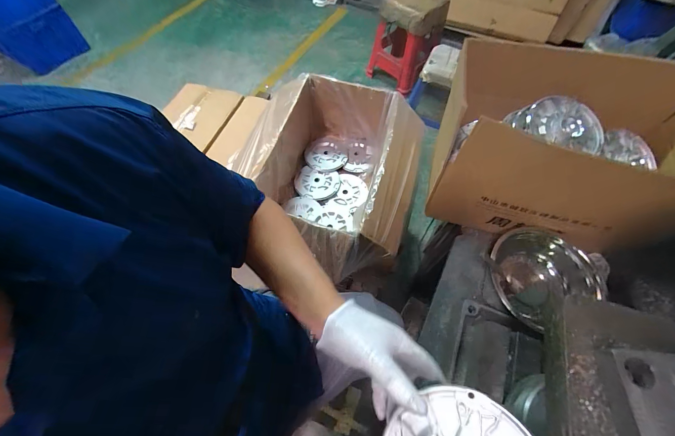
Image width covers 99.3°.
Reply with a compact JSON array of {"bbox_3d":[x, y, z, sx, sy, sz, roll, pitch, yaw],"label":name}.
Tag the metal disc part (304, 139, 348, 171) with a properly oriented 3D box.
[{"bbox_3d":[-0.037,-0.217,0.935,0.138,0.016,0.150,1,62,-1],"label":"metal disc part"}]

